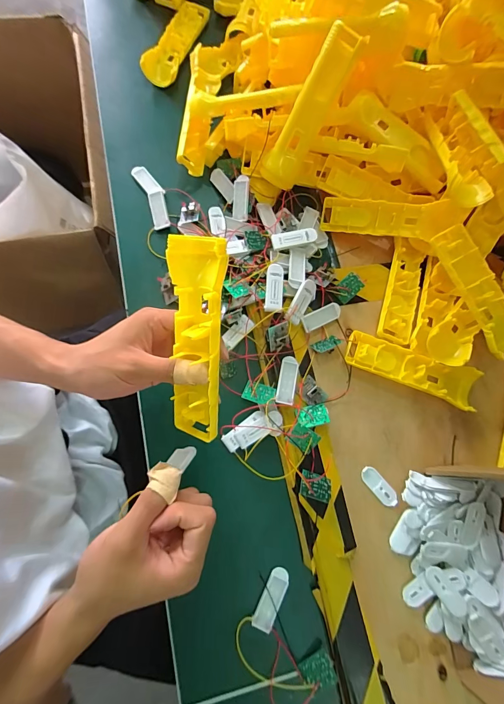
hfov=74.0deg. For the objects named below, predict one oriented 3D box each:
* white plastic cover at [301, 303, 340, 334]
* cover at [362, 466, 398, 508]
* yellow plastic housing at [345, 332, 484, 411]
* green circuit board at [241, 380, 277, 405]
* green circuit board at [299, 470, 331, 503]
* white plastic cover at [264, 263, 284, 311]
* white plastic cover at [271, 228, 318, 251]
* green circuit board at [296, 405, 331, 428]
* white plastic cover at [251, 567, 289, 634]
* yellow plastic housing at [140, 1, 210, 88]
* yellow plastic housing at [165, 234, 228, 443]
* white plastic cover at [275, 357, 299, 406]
[{"bbox_3d":[0.086,-0.043,0.413,0.053,0.012,0.019,-27,80,-11],"label":"white plastic cover"},{"bbox_3d":[0.145,0.153,0.378,0.021,0.004,0.050,-40,83,-13],"label":"cover"},{"bbox_3d":[0.192,0.018,0.404,0.157,0.017,0.048,23,75,0],"label":"yellow plastic housing"},{"bbox_3d":[0.008,0.049,0.391,0.038,0.004,0.025,12,58,1],"label":"green circuit board"},{"bbox_3d":[0.068,0.145,0.361,0.037,0.010,0.026,24,61,-14],"label":"green circuit board"},{"bbox_3d":[0.027,-0.076,0.403,0.020,0.011,0.058,6,76,-4],"label":"white plastic cover"},{"bbox_3d":[0.054,-0.145,0.425,0.059,0.005,0.020,-15,84,-6],"label":"white plastic cover"},{"bbox_3d":[0.070,0.073,0.382,0.034,0.004,0.025,-10,54,-2],"label":"green circuit board"},{"bbox_3d":[0.020,0.260,0.352,0.021,0.007,0.058,28,75,2],"label":"white plastic cover"},{"bbox_3d":[-0.115,-0.477,0.513,0.044,0.030,0.164,22,75,0],"label":"yellow plastic housing"},{"bbox_3d":[-0.045,-0.005,0.265,0.045,0.040,0.162,2,105,-1],"label":"yellow plastic housing"},{"bbox_3d":[0.042,0.034,0.395,0.021,0.008,0.057,13,75,-2],"label":"white plastic cover"}]

